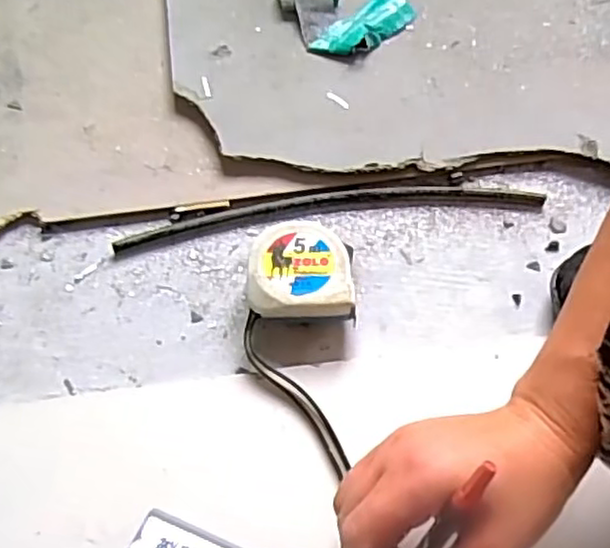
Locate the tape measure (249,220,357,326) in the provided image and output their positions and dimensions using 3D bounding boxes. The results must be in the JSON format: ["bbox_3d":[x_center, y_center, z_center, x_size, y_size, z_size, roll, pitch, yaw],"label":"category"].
[{"bbox_3d":[-0.003,0.001,0.470,0.066,0.032,0.066,0,63,-3],"label":"tape measure"}]

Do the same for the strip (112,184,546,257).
[{"bbox_3d":[0.020,-0.047,0.512,0.308,0.004,0.032,-6,63,-6],"label":"strip"}]

